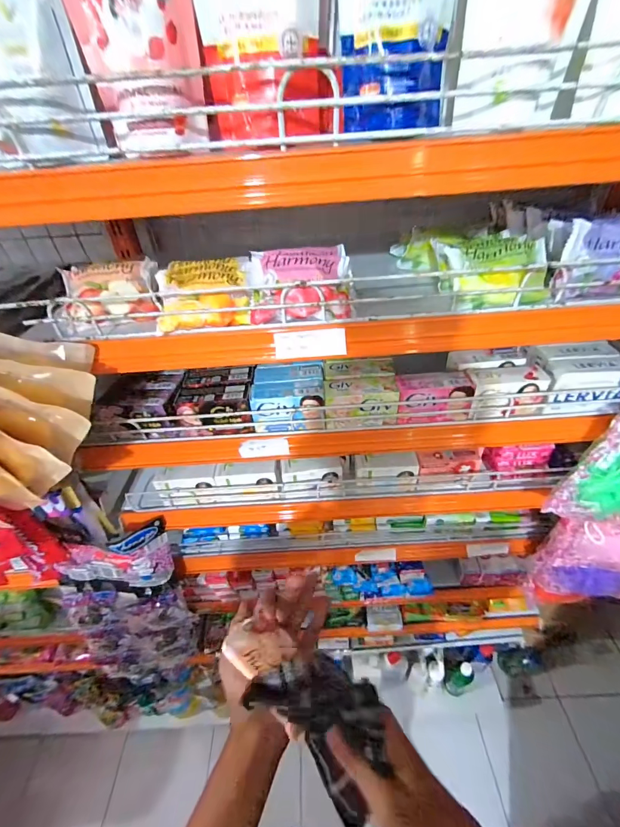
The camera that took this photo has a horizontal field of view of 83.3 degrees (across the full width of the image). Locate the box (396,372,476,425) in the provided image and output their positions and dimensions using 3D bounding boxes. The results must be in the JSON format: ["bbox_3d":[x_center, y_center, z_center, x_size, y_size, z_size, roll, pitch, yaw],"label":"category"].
[{"bbox_3d":[0.156,-0.020,0.444,0.091,0.053,0.039,-2,41,3],"label":"box"}]

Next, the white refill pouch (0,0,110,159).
[{"bbox_3d":[-0.203,-0.245,0.233,0.079,0.115,0.018,-10,41,-7],"label":"white refill pouch"}]

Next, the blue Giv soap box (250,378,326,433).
[{"bbox_3d":[-0.027,-0.009,0.453,0.091,0.055,0.037,-3,41,1],"label":"blue Giv soap box"}]

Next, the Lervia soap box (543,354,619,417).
[{"bbox_3d":[0.348,-0.032,0.442,0.096,0.069,0.039,4,41,9],"label":"Lervia soap box"}]

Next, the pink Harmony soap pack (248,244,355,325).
[{"bbox_3d":[-0.009,-0.139,0.371,0.108,0.053,0.079,-5,41,-1],"label":"pink Harmony soap pack"}]

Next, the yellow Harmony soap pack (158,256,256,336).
[{"bbox_3d":[-0.111,-0.139,0.387,0.101,0.041,0.113,-7,41,-3],"label":"yellow Harmony soap pack"}]

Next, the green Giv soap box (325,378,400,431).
[{"bbox_3d":[0.064,-0.013,0.448,0.090,0.056,0.034,-5,41,0],"label":"green Giv soap box"}]

